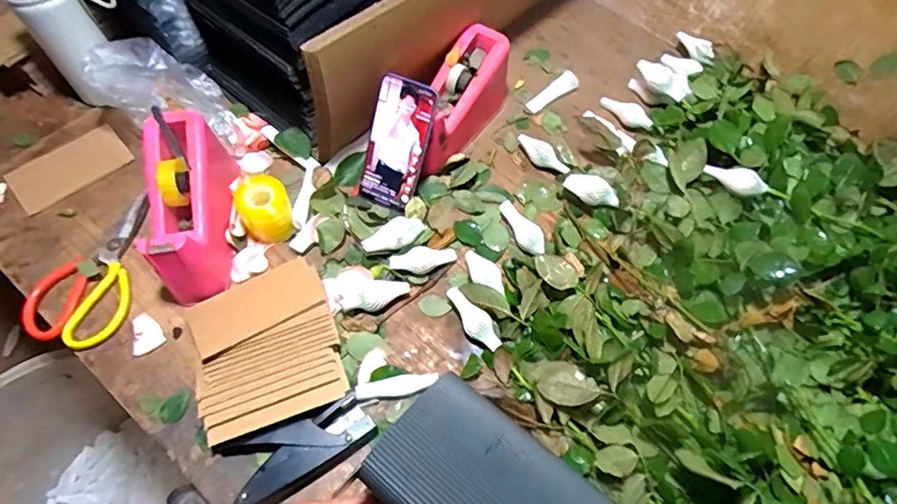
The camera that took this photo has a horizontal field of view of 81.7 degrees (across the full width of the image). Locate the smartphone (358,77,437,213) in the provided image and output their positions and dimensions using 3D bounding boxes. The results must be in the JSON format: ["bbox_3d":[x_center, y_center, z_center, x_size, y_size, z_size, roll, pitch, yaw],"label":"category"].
[{"bbox_3d":[-0.064,-0.131,0.642,0.070,0.156,0.013,27,27,13],"label":"smartphone"}]

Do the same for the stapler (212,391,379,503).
[{"bbox_3d":[-0.152,0.200,0.530,0.146,0.027,0.074,-27,67,-17],"label":"stapler"}]

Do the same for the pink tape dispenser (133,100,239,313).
[{"bbox_3d":[-0.295,-0.051,0.595,0.082,0.098,0.199,-8,63,-8],"label":"pink tape dispenser"}]

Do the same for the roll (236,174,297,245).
[{"bbox_3d":[-0.223,-0.050,0.633,0.062,0.068,0.059,-18,65,-13],"label":"roll"}]

